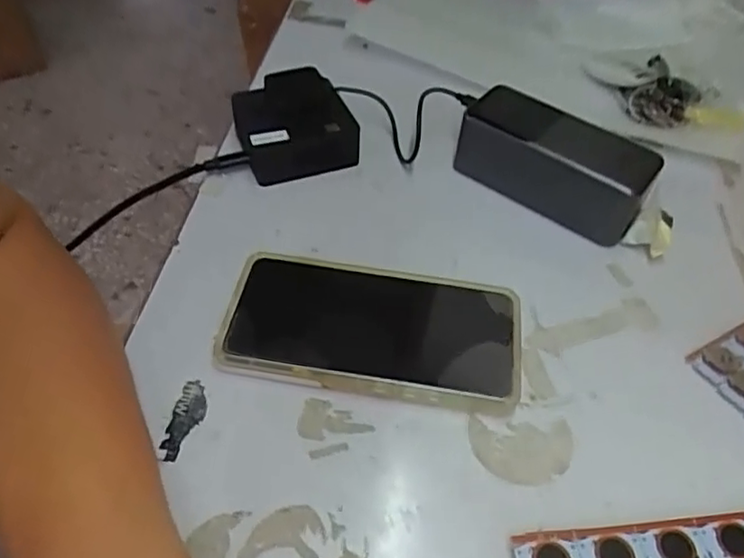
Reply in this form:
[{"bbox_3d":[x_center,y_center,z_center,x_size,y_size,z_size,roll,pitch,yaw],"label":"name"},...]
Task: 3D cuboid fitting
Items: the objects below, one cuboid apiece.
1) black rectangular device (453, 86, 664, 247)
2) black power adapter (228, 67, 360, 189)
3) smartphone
[{"bbox_3d":[0.125,-0.082,0.439,0.131,0.050,0.060,35,56,24],"label":"black rectangular device"},{"bbox_3d":[-0.058,-0.114,0.458,0.079,0.038,0.074,-14,51,-15],"label":"black power adapter"},{"bbox_3d":[0.000,0.028,0.362,0.166,0.014,0.083,8,49,3],"label":"smartphone"}]

